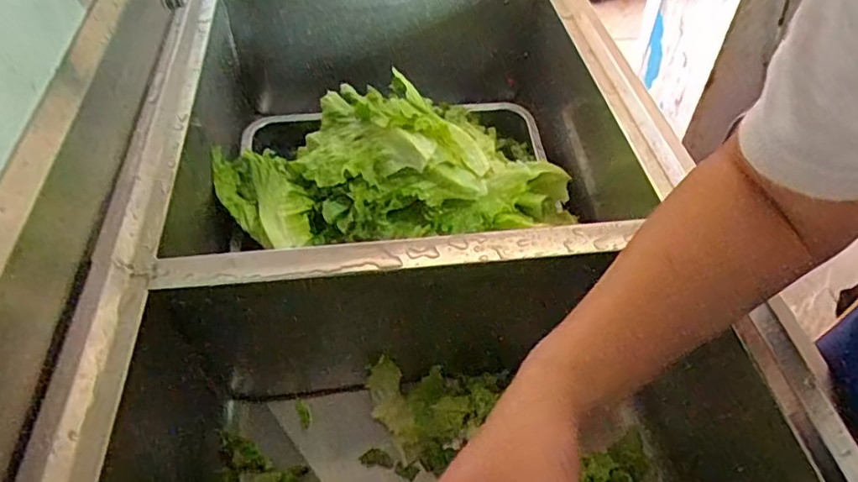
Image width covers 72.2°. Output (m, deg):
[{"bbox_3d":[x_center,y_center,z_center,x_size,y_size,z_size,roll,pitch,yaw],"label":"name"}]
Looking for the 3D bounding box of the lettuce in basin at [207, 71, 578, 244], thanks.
[{"bbox_3d":[-0.036,-0.093,0.664,0.375,0.139,0.215,-16,50,-16],"label":"lettuce in basin"}]

